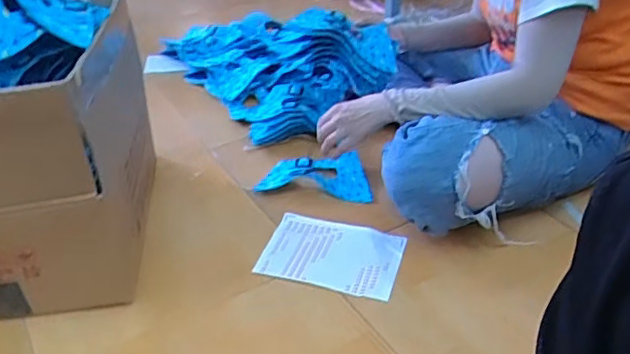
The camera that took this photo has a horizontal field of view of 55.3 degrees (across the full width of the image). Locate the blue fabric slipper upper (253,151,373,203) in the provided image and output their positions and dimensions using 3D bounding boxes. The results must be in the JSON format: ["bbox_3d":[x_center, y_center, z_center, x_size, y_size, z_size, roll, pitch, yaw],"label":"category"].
[{"bbox_3d":[0.004,-0.005,1.091,0.196,0.036,0.094,5,34,9],"label":"blue fabric slipper upper"}]

